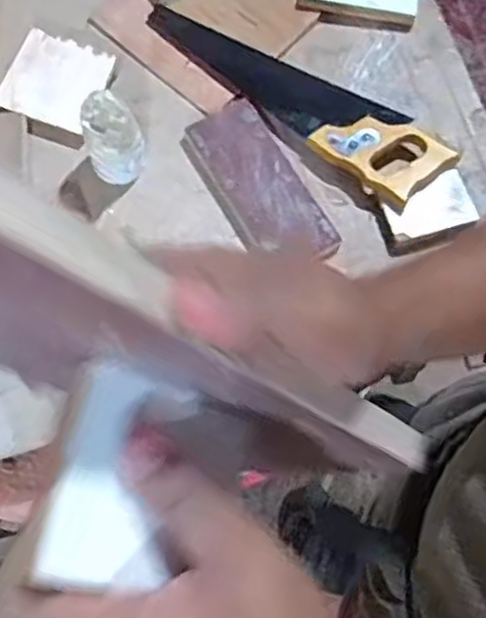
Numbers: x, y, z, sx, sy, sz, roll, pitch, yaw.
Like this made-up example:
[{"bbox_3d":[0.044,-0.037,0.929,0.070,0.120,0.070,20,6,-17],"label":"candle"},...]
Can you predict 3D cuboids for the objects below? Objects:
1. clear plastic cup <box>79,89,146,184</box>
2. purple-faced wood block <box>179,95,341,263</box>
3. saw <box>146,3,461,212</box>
[{"bbox_3d":[-0.145,-0.191,0.838,0.060,0.091,0.064,0,71,1],"label":"clear plastic cup"},{"bbox_3d":[0.017,-0.141,0.861,0.093,0.019,0.214,-30,73,-9],"label":"purple-faced wood block"},{"bbox_3d":[0.059,-0.262,0.890,0.397,0.035,0.099,37,75,13],"label":"saw"}]

